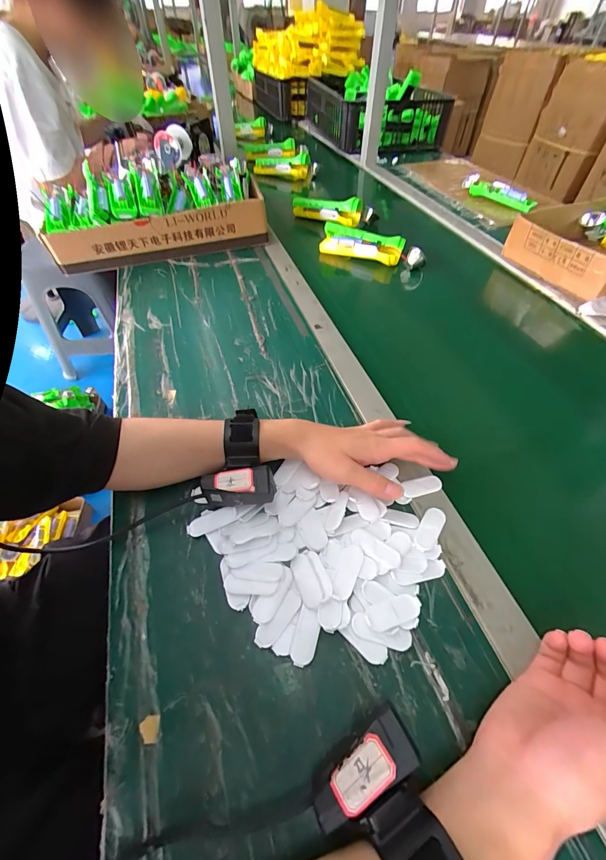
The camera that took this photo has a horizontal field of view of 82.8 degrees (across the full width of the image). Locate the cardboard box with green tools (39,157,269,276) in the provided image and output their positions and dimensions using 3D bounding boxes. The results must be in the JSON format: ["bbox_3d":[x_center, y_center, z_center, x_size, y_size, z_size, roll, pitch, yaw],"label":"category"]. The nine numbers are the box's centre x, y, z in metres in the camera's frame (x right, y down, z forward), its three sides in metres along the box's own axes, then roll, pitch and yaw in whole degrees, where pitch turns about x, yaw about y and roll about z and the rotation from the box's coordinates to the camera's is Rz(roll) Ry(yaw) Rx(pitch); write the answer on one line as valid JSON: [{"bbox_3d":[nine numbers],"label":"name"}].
[{"bbox_3d":[-0.297,-0.451,0.715,0.407,0.117,0.195,-13,52,-9],"label":"cardboard box with green tools"}]

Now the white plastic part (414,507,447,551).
[{"bbox_3d":[0.124,0.097,0.337,0.019,0.007,0.047,29,56,21],"label":"white plastic part"}]

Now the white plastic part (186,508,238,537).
[{"bbox_3d":[-0.092,0.092,0.348,0.050,0.005,0.021,-17,53,-13],"label":"white plastic part"}]

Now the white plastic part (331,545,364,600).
[{"bbox_3d":[0.040,0.126,0.306,0.020,0.008,0.050,17,53,13],"label":"white plastic part"}]

